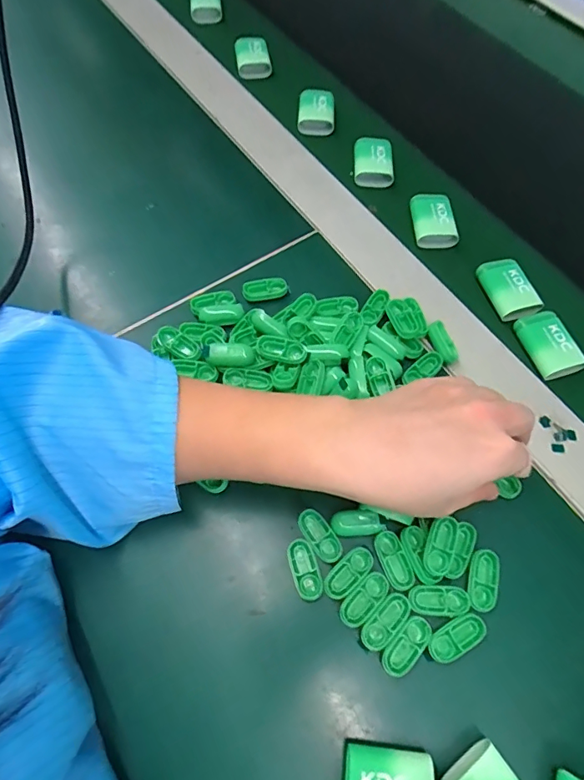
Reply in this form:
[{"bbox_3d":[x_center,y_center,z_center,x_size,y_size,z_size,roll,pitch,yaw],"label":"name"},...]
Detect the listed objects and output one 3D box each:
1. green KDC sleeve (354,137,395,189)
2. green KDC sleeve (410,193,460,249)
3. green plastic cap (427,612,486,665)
[{"bbox_3d":[0.076,-0.214,0.435,0.036,0.017,0.047,6,65,-5],"label":"green KDC sleeve"},{"bbox_3d":[0.122,-0.147,0.404,0.036,0.016,0.048,-2,66,-9],"label":"green KDC sleeve"},{"bbox_3d":[0.093,0.139,0.261,0.033,0.005,0.017,-26,72,-18],"label":"green plastic cap"}]

